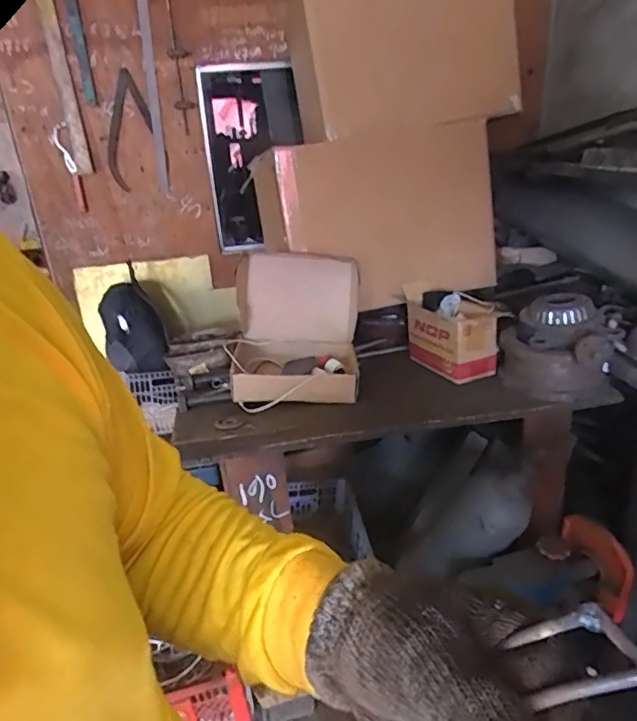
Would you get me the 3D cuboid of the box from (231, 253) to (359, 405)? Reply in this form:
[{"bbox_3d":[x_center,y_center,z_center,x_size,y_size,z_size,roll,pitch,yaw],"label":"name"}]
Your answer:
[{"bbox_3d":[-0.060,-0.073,1.255,0.290,0.253,0.281,-1,25,8],"label":"box"}]

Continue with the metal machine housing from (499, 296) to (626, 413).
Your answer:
[{"bbox_3d":[0.516,-0.023,1.171,0.164,0.178,0.224,-17,28,-24],"label":"metal machine housing"}]

